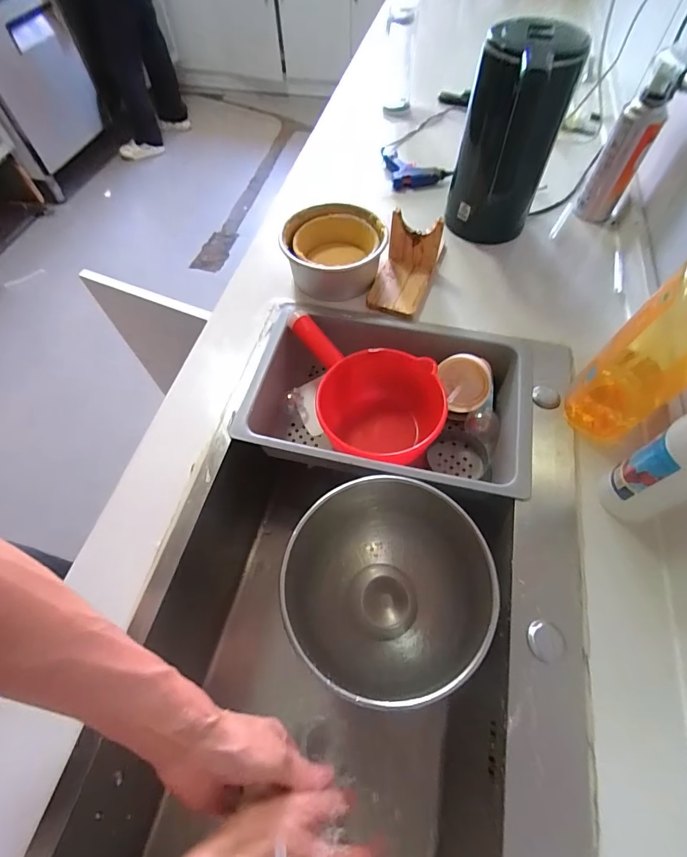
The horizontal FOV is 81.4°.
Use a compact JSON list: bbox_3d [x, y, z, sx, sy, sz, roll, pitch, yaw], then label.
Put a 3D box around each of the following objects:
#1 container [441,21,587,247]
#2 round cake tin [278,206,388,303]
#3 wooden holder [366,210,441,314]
[{"bbox_3d":[0.241,-0.412,0.600,0.129,0.249,0.131,18,62,12],"label":"container"},{"bbox_3d":[-0.013,-0.283,0.645,0.155,0.071,0.149,-1,60,1],"label":"round cake tin"},{"bbox_3d":[0.091,-0.249,0.617,0.081,0.081,0.124,19,62,12],"label":"wooden holder"}]

